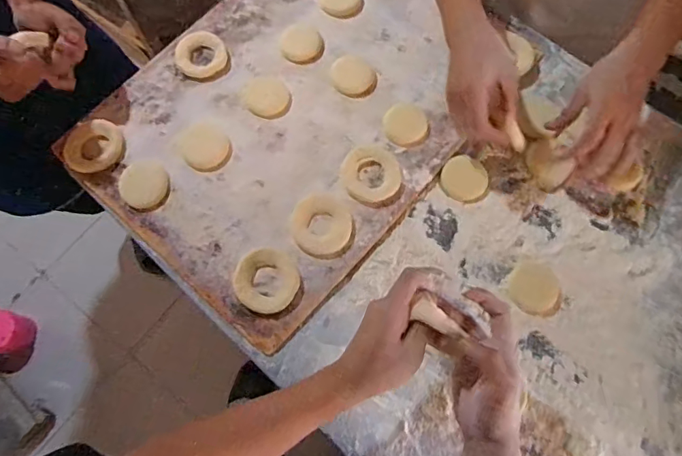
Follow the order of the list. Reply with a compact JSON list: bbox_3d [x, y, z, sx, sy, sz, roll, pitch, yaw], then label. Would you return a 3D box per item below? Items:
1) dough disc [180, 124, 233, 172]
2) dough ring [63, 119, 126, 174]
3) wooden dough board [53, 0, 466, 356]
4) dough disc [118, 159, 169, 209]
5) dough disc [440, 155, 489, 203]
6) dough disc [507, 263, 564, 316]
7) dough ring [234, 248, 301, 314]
[{"bbox_3d":[-0.190,-0.114,0.677,0.064,0.008,0.078,-35,76,-11],"label":"dough disc"},{"bbox_3d":[-0.345,-0.115,0.674,0.081,0.011,0.074,-30,75,-9],"label":"dough ring"},{"bbox_3d":[-0.052,-0.185,0.698,0.423,0.015,0.581,40,76,11],"label":"wooden dough board"},{"bbox_3d":[-0.267,-0.061,0.654,0.062,0.006,0.072,-8,72,-3],"label":"dough disc"},{"bbox_3d":[0.170,-0.068,0.664,0.061,0.007,0.063,0,72,0],"label":"dough disc"},{"bbox_3d":[0.249,0.077,0.617,0.068,0.006,0.067,0,72,0],"label":"dough disc"},{"bbox_3d":[-0.094,0.066,0.609,0.078,0.013,0.079,0,72,0],"label":"dough ring"}]

